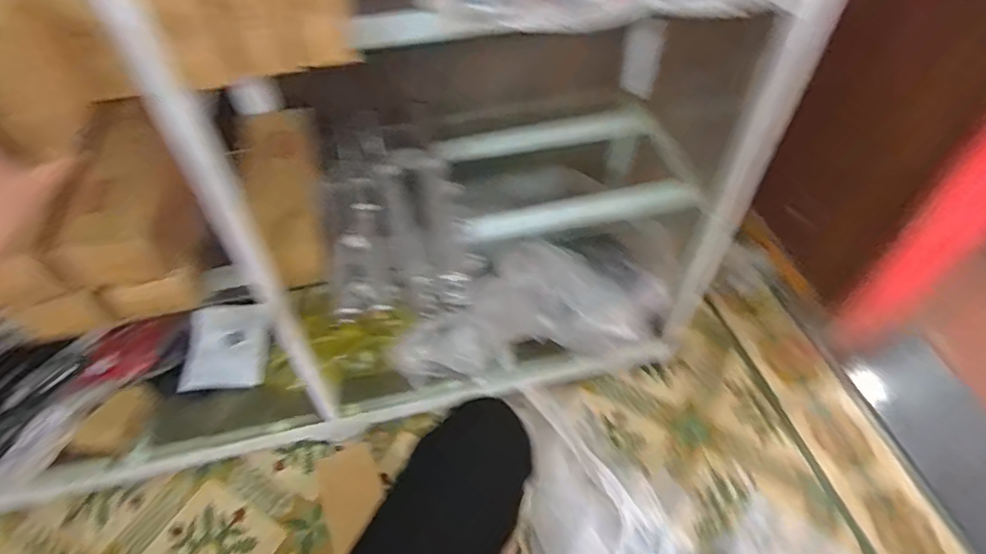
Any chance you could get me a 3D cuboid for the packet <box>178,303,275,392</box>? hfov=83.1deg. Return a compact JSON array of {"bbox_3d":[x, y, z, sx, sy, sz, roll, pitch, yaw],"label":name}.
[{"bbox_3d":[-0.546,0.146,1.154,0.161,0.020,0.173,1,64,-10],"label":"packet"}]

